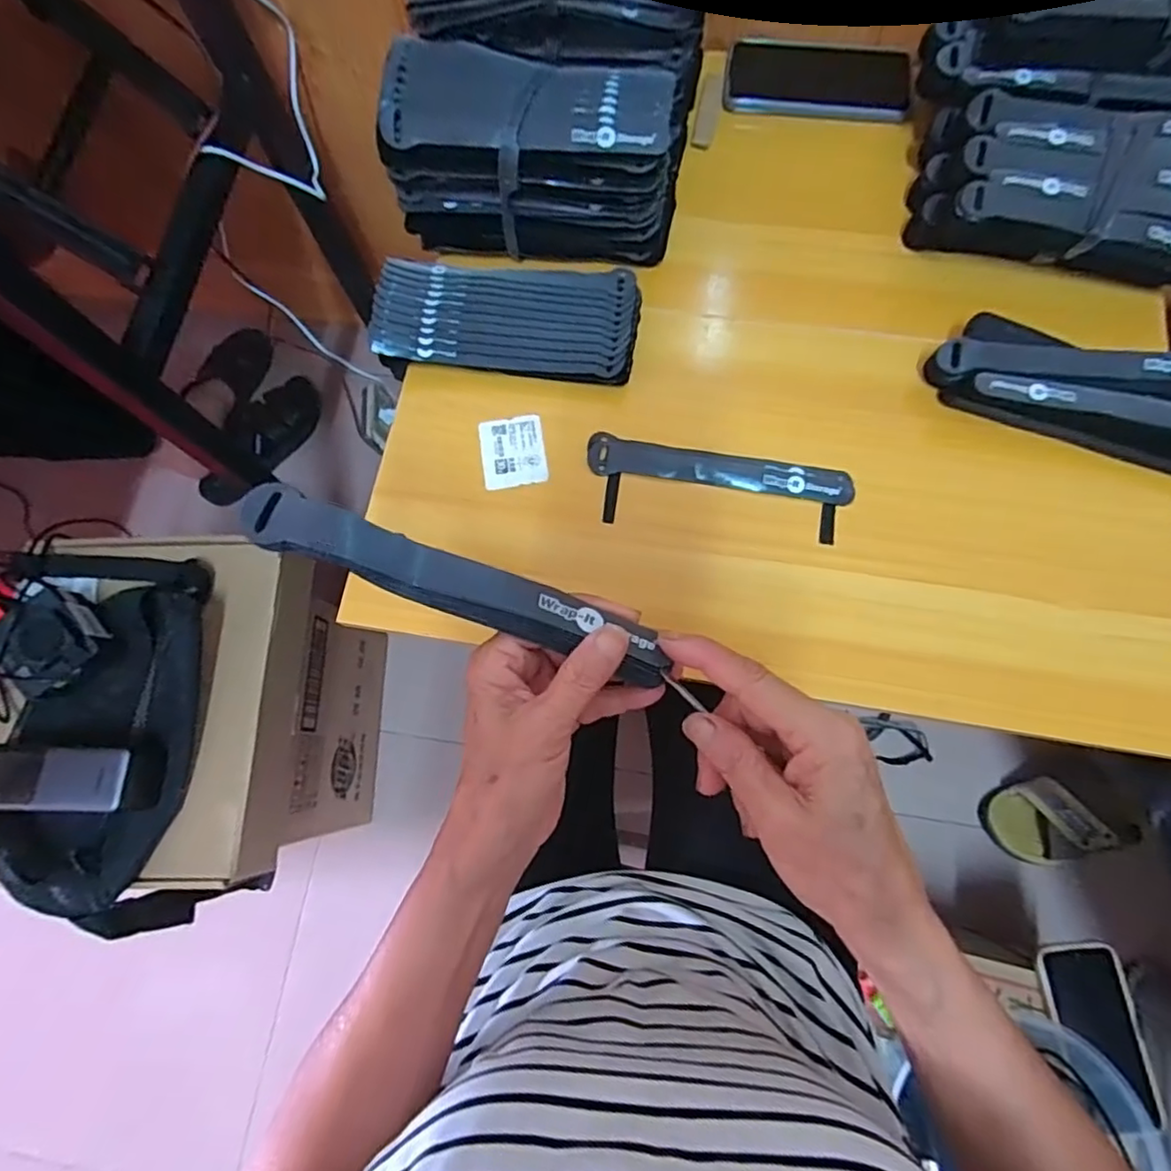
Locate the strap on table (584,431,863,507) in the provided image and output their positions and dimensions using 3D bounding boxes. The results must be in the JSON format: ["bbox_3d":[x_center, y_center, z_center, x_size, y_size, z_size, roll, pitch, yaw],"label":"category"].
[{"bbox_3d":[0.101,-0.087,0.465,0.196,0.008,0.031,11,76,4],"label":"strap on table"}]

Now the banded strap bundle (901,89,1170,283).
[{"bbox_3d":[0.377,-0.301,0.466,0.215,0.069,0.128,9,76,3],"label":"banded strap bundle"}]

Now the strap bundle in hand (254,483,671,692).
[{"bbox_3d":[-0.052,0.000,0.263,0.187,0.016,0.027,21,76,-7],"label":"strap bundle in hand"}]

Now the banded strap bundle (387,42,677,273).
[{"bbox_3d":[-0.035,-0.326,0.465,0.212,0.093,0.097,8,76,3],"label":"banded strap bundle"}]

